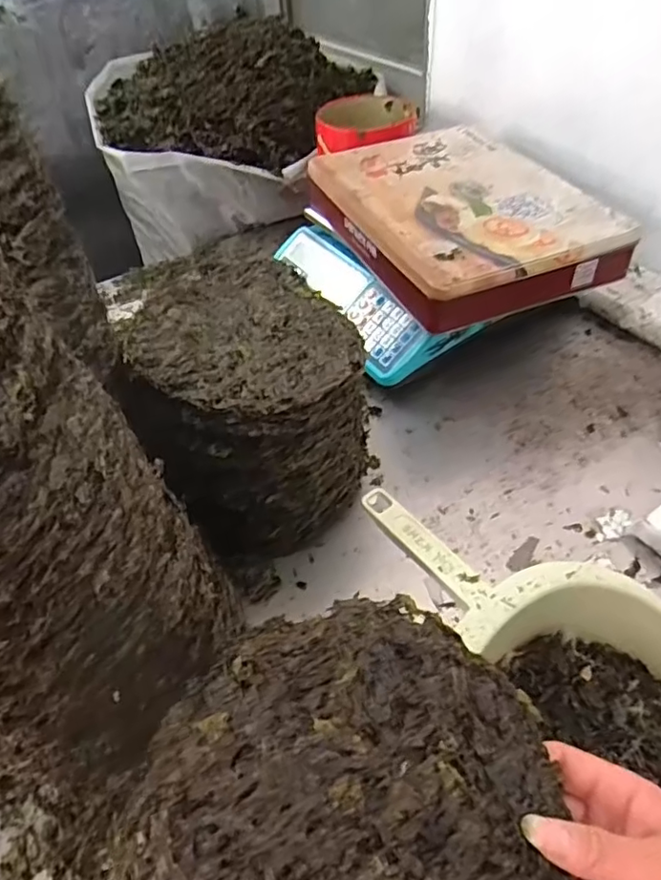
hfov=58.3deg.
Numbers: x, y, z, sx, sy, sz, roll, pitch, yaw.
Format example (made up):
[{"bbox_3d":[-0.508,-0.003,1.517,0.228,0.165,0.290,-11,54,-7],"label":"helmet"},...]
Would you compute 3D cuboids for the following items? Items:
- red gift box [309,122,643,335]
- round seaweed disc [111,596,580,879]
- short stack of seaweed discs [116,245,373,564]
[{"bbox_3d":[0.164,-0.299,0.782,0.288,0.068,0.387,-18,46,-14],"label":"red gift box"},{"bbox_3d":[0.022,0.187,0.254,0.193,0.012,0.217,-16,72,-24],"label":"round seaweed disc"},{"bbox_3d":[-0.063,-0.031,0.579,0.190,0.194,0.190,-33,52,-27],"label":"short stack of seaweed discs"}]

